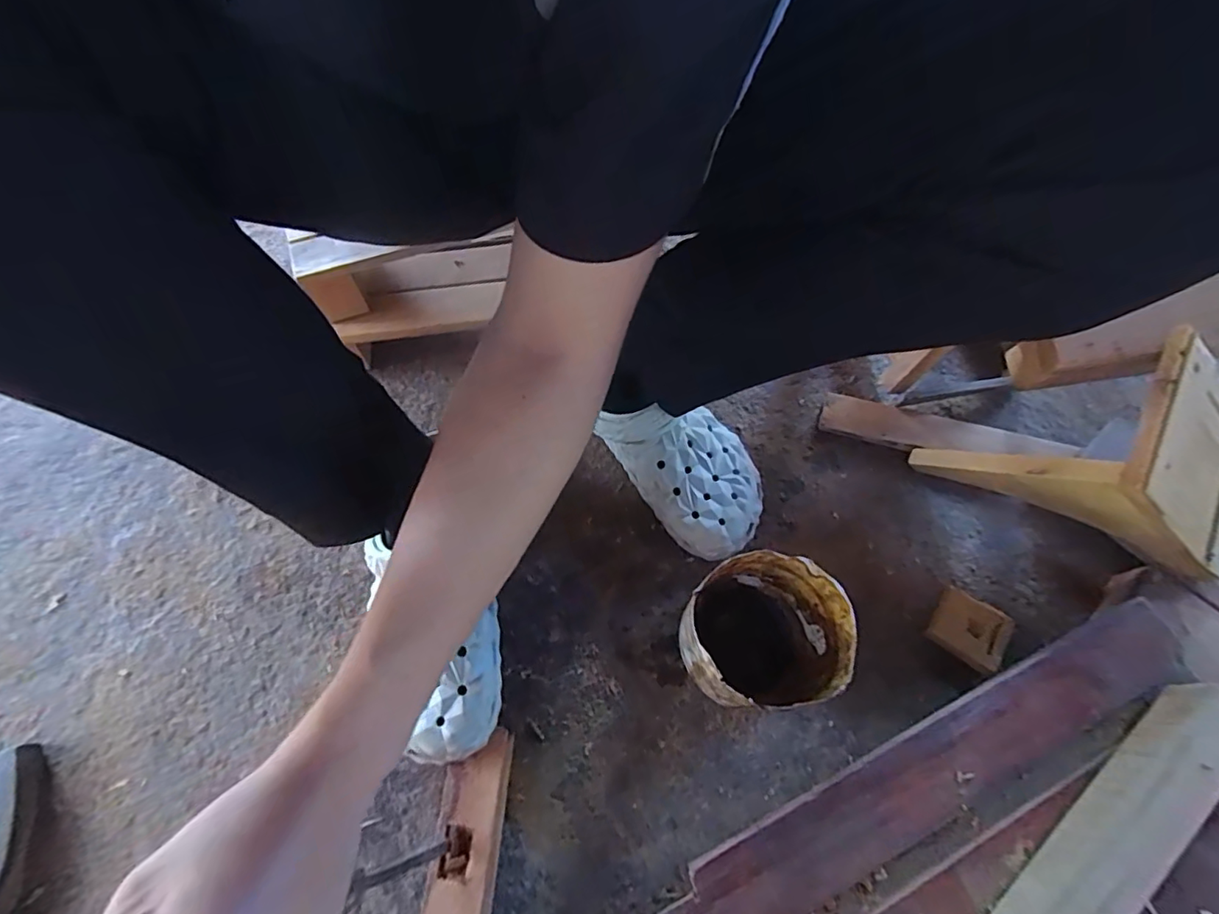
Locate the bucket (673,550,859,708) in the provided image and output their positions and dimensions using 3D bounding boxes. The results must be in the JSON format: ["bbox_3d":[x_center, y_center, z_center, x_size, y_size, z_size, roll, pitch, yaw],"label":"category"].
[{"bbox_3d":[0.122,0.147,0.467,0.117,0.123,0.110,1,64,-1],"label":"bucket"}]

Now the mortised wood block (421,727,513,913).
[{"bbox_3d":[-0.110,0.302,0.430,0.052,0.045,0.158,5,65,3],"label":"mortised wood block"}]

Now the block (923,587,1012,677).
[{"bbox_3d":[0.339,0.163,0.521,0.061,0.021,0.060,34,68,14],"label":"block"}]

